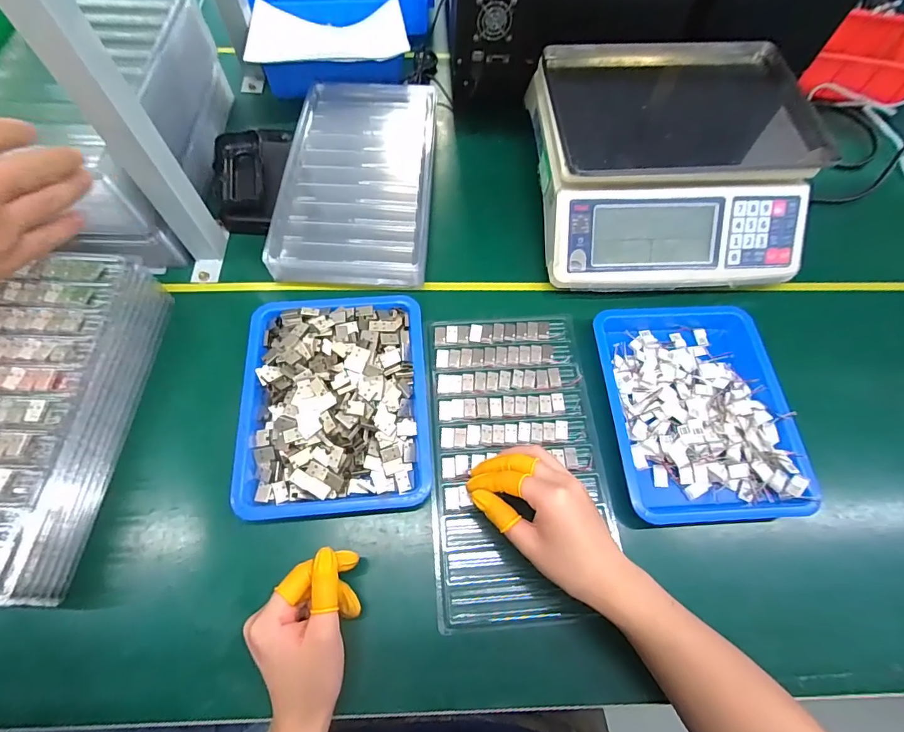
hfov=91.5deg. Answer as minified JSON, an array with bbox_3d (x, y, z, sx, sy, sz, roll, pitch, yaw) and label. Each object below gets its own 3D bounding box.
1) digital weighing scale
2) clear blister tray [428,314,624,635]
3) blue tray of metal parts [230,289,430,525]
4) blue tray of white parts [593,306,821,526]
[{"bbox_3d":[0.243,-0.251,0.517,0.280,0.107,0.318,-2,66,-3],"label":"digital weighing scale"},{"bbox_3d":[0.063,0.081,0.424,0.161,0.009,0.286,-2,66,-3],"label":"clear blister tray"},{"bbox_3d":[-0.112,0.026,0.422,0.173,0.037,0.216,-4,66,-4],"label":"blue tray of metal parts"},{"bbox_3d":[0.238,0.036,0.436,0.167,0.028,0.219,-2,66,-3],"label":"blue tray of white parts"}]

